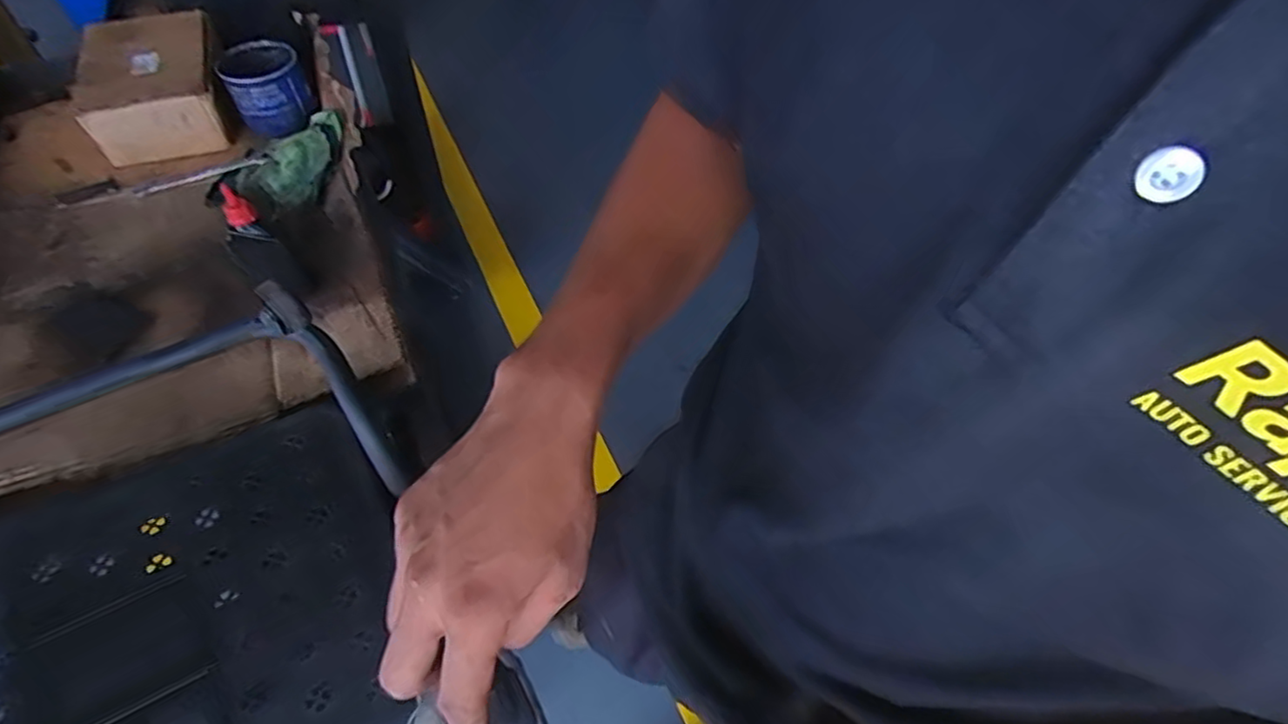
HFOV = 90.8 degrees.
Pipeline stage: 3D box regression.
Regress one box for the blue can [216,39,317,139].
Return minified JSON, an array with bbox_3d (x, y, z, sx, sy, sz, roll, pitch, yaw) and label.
[{"bbox_3d":[-0.525,-0.381,0.883,0.104,0.081,0.104,-27,59,-22],"label":"blue can"}]

